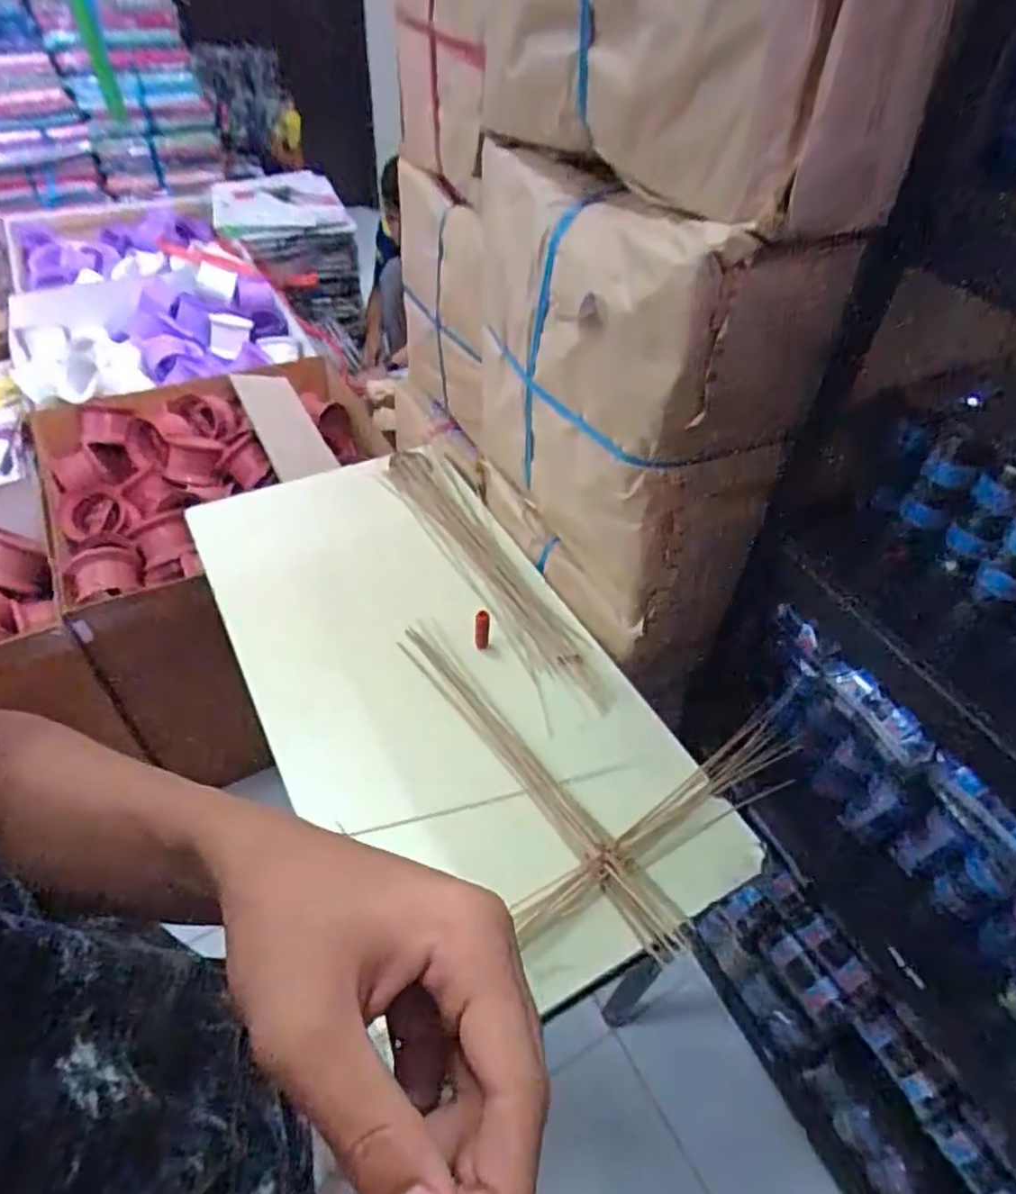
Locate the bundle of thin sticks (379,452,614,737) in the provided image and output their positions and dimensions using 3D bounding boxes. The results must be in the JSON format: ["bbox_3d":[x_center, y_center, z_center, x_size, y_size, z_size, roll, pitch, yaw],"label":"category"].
[{"bbox_3d":[-0.034,-0.047,0.947,0.113,0.025,0.538,-19,51,-21],"label":"bundle of thin sticks"}]

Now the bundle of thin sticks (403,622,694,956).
[{"bbox_3d":[0.021,0.176,0.728,0.045,0.024,0.446,-28,54,-27],"label":"bundle of thin sticks"}]

